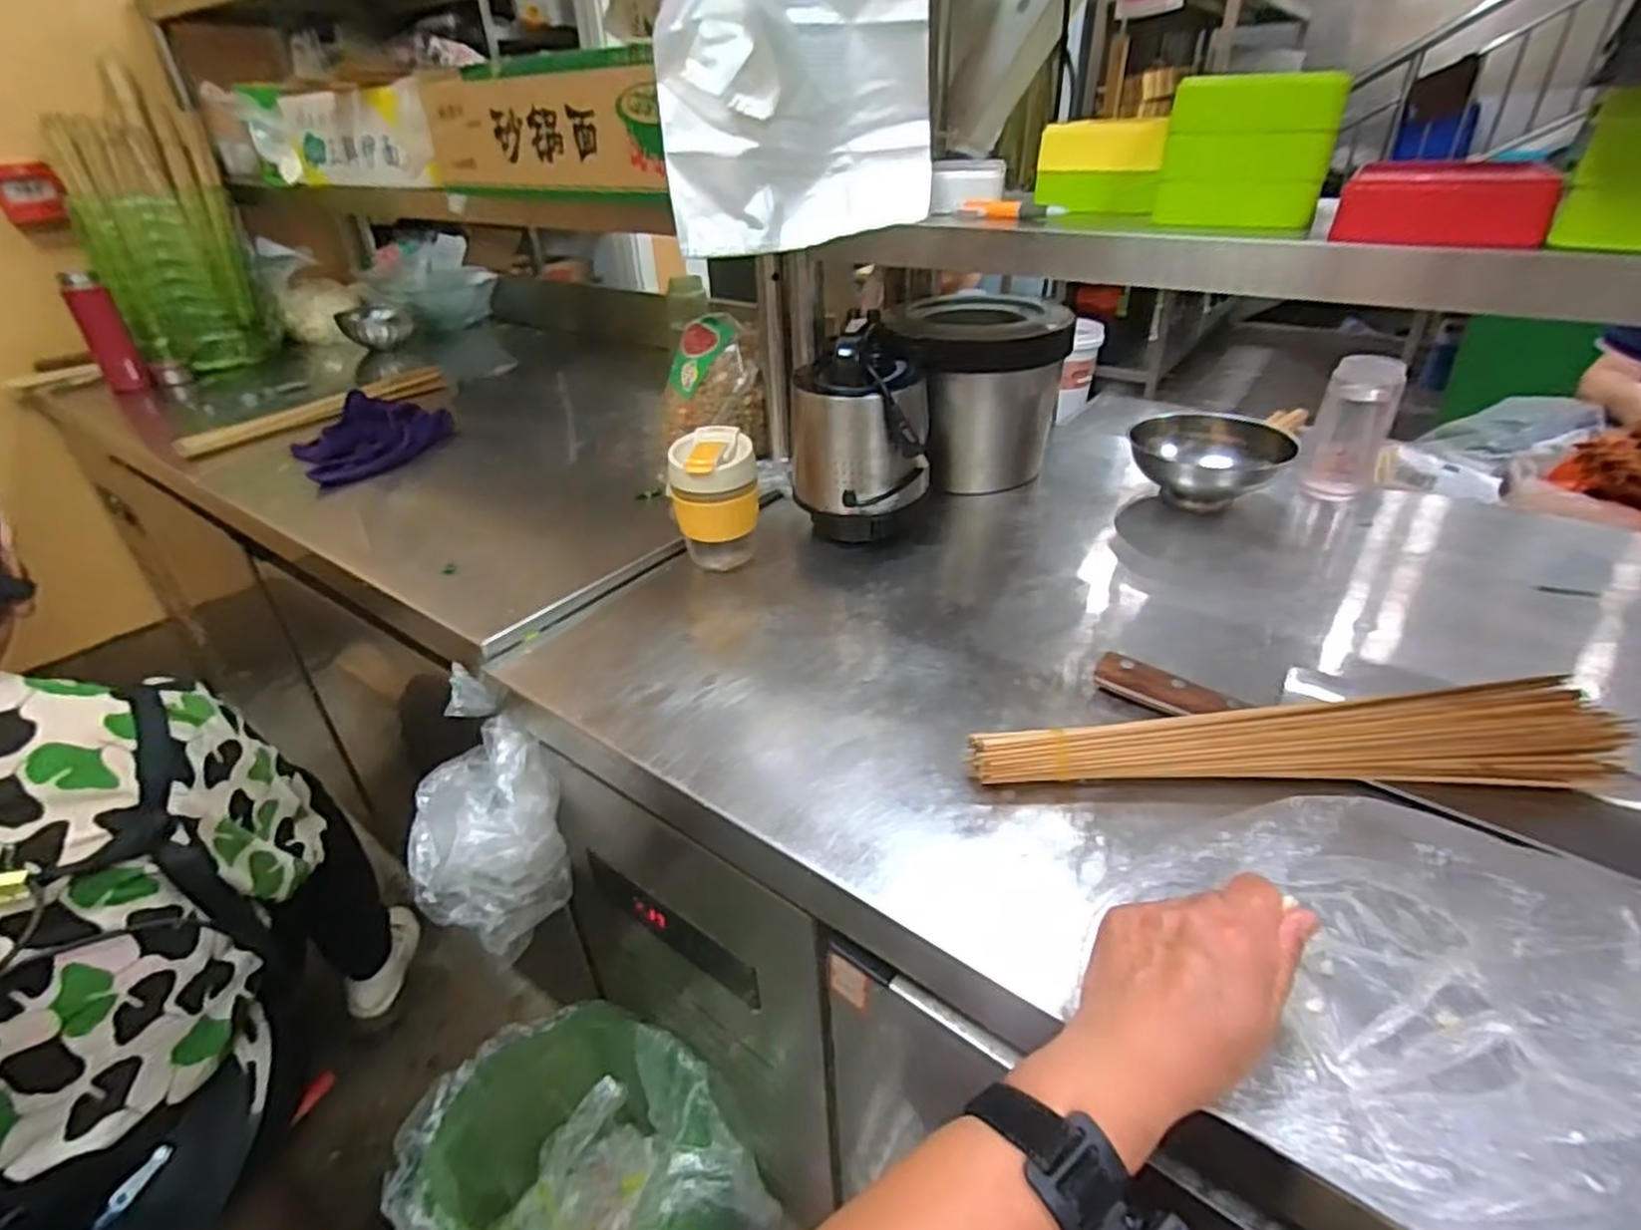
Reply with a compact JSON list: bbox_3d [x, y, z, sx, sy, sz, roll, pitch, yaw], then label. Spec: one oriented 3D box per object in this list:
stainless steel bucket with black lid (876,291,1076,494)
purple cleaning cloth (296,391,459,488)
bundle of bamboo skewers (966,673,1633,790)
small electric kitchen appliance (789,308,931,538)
[{"bbox_3d":[0.175,-0.247,0.893,0.195,0.190,0.206,0,33,3],"label":"stainless steel bucket with black lid"},{"bbox_3d":[-0.588,-0.236,1.025,0.190,0.079,0.132,-25,39,-31],"label":"purple cleaning cloth"},{"bbox_3d":[0.296,0.082,0.490,0.396,0.054,0.054,-1,33,2],"label":"bundle of bamboo skewers"},{"bbox_3d":[0.040,-0.172,0.770,0.135,0.199,0.130,0,33,3],"label":"small electric kitchen appliance"}]

